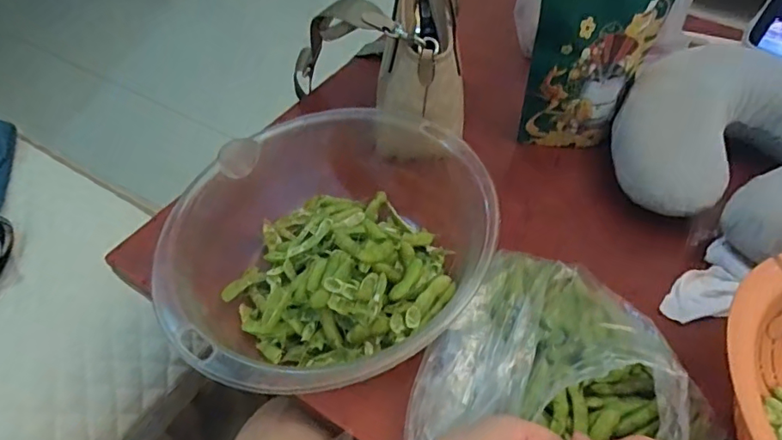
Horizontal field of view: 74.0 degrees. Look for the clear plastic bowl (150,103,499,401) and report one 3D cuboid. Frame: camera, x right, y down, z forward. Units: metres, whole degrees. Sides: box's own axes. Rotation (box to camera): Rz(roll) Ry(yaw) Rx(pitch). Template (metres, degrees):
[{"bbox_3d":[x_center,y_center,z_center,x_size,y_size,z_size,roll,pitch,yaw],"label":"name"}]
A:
[{"bbox_3d":[-0.043,0.020,0.431,0.236,0.079,0.266,20,53,15],"label":"clear plastic bowl"}]

